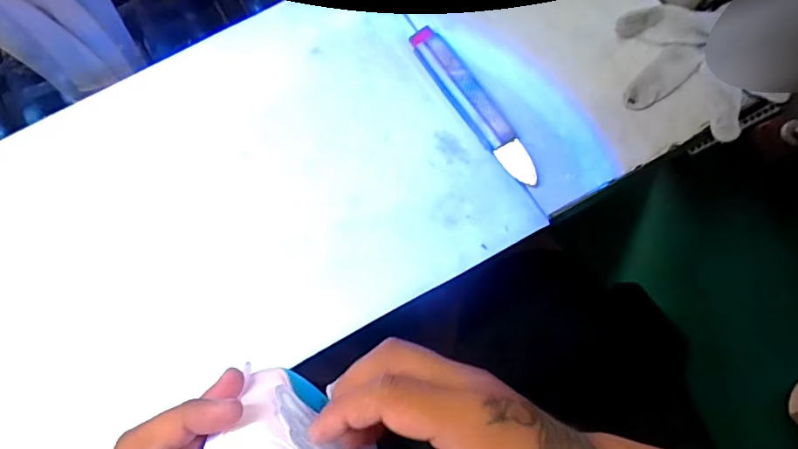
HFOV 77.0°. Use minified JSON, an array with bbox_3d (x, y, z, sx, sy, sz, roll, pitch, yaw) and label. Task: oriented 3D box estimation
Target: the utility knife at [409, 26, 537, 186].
[{"bbox_3d":[0.061,-0.100,0.417,0.027,0.010,0.162,-31,77,-6],"label":"utility knife"}]

